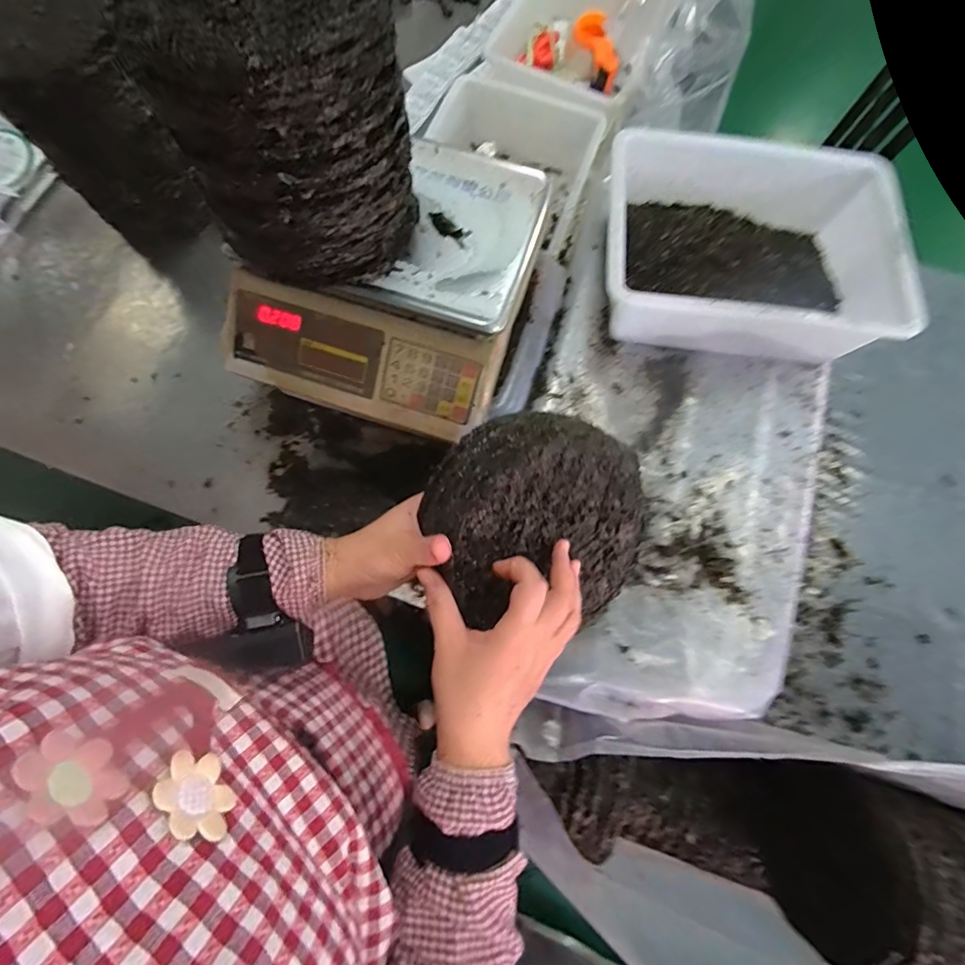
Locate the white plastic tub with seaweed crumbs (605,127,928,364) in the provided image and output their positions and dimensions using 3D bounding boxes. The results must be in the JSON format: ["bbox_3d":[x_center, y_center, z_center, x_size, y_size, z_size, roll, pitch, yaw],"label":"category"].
[{"bbox_3d":[0.338,-0.311,0.626,0.357,0.104,0.280,7,74,0],"label":"white plastic tub with seaweed crumbs"}]

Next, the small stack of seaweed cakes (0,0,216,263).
[{"bbox_3d":[-0.579,-0.550,0.736,0.182,0.298,0.189,-19,75,-7],"label":"small stack of seaweed cakes"}]

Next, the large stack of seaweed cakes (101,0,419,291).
[{"bbox_3d":[-0.166,-0.331,0.436,0.183,0.203,0.197,-9,74,-5],"label":"large stack of seaweed cakes"}]

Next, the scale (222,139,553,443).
[{"bbox_3d":[-0.108,-0.249,0.571,0.318,0.099,0.309,20,74,4],"label":"scale"}]

